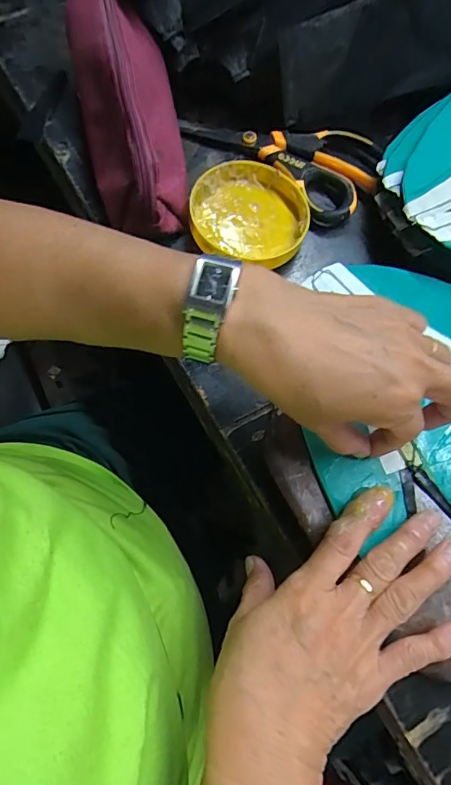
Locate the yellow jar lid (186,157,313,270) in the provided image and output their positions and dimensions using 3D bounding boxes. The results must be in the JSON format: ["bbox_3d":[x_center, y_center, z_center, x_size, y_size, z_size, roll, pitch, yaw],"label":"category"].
[{"bbox_3d":[0.020,-0.142,0.361,0.089,0.023,0.081,0,73,-1],"label":"yellow jar lid"}]

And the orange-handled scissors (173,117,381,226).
[{"bbox_3d":[0.041,-0.186,0.374,0.163,0.013,0.081,6,73,1],"label":"orange-handled scissors"}]

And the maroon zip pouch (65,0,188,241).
[{"bbox_3d":[-0.076,-0.230,0.336,0.074,0.067,0.225,-14,89,-5],"label":"maroon zip pouch"}]

